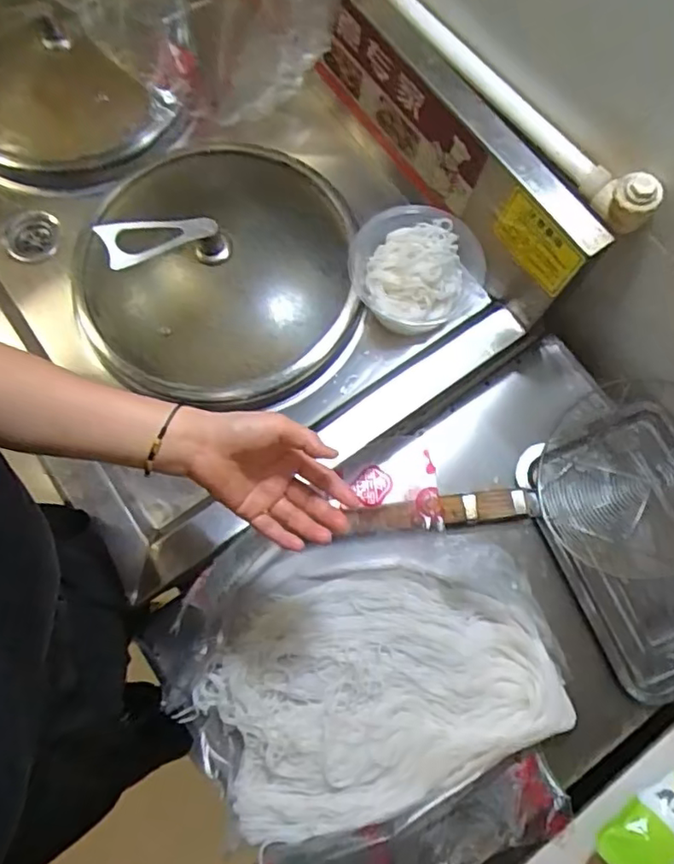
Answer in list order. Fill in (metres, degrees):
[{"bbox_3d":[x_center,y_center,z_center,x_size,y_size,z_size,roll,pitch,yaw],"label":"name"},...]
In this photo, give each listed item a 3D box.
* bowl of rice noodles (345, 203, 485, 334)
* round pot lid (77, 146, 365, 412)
[{"bbox_3d":[0.090,-0.180,0.692,0.136,0.087,0.129,0,74,0],"label":"bowl of rice noodles"},{"bbox_3d":[-0.134,-0.195,0.667,0.301,0.113,0.319,0,74,0],"label":"round pot lid"}]

